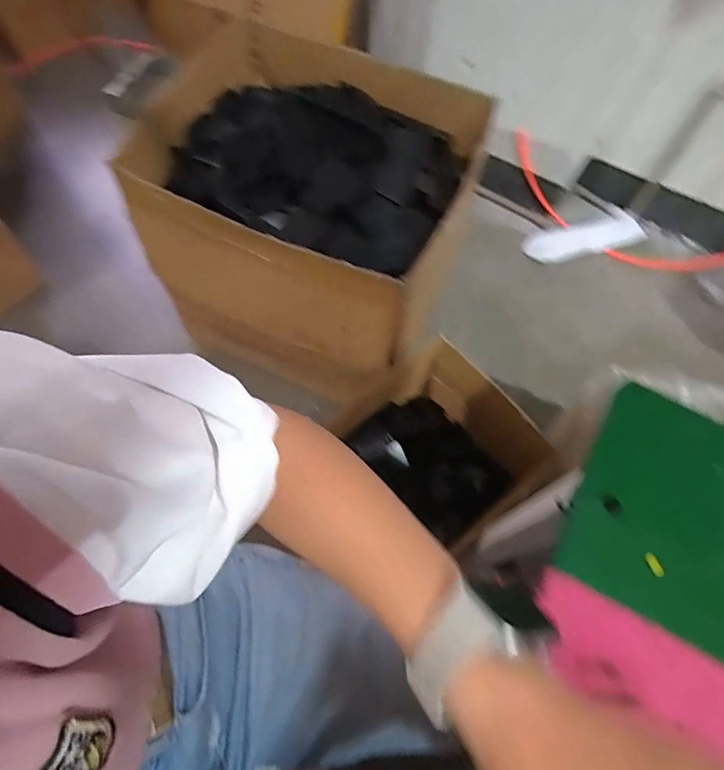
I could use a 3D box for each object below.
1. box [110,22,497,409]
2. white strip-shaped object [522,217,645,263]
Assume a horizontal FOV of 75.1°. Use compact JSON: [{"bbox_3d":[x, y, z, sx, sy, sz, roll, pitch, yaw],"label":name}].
[{"bbox_3d":[-0.124,-0.315,1.019,0.616,0.440,0.471,24,65,9],"label":"box"},{"bbox_3d":[0.676,-0.448,1.444,0.405,0.024,0.119,-13,65,-10],"label":"white strip-shaped object"}]

